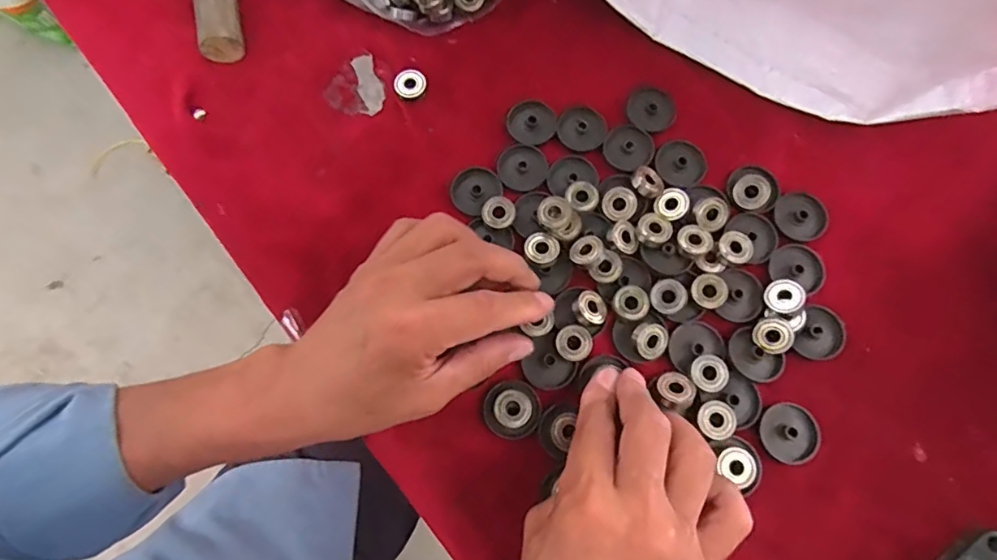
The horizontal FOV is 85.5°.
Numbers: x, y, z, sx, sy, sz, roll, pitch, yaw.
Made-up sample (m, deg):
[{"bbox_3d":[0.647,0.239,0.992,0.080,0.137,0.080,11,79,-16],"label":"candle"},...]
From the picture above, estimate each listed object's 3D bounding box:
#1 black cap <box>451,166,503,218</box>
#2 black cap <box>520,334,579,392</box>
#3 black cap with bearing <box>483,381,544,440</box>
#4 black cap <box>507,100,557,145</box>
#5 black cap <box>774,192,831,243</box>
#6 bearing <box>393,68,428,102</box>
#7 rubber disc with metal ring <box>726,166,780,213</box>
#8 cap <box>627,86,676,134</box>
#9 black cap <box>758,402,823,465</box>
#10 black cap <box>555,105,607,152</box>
[{"bbox_3d":[-0.015,-0.060,0.352,0.030,0.006,0.034,44,80,11],"label":"black cap"},{"bbox_3d":[0.030,0.052,0.323,0.027,0.009,0.029,0,76,1],"label":"black cap"},{"bbox_3d":[0.008,0.075,0.314,0.032,0.010,0.032,0,76,1],"label":"black cap with bearing"},{"bbox_3d":[0.022,-0.106,0.364,0.033,0.006,0.030,0,76,1],"label":"black cap"},{"bbox_3d":[0.194,-0.041,0.345,0.033,0.004,0.032,0,76,1],"label":"black cap"},{"bbox_3d":[-0.061,-0.136,0.375,0.022,0.009,0.021,0,76,1],"label":"bearing"},{"bbox_3d":[0.165,-0.059,0.347,0.033,0.008,0.030,0,76,1],"label":"rubber disc with metal ring"},{"bbox_3d":[0.104,-0.116,0.364,0.032,0.004,0.031,0,76,1],"label":"cap"},{"bbox_3d":[0.169,0.089,0.311,0.033,0.004,0.034,0,76,1],"label":"black cap"},{"bbox_3d":[0.056,-0.102,0.363,0.032,0.004,0.032,0,76,1],"label":"black cap"}]

